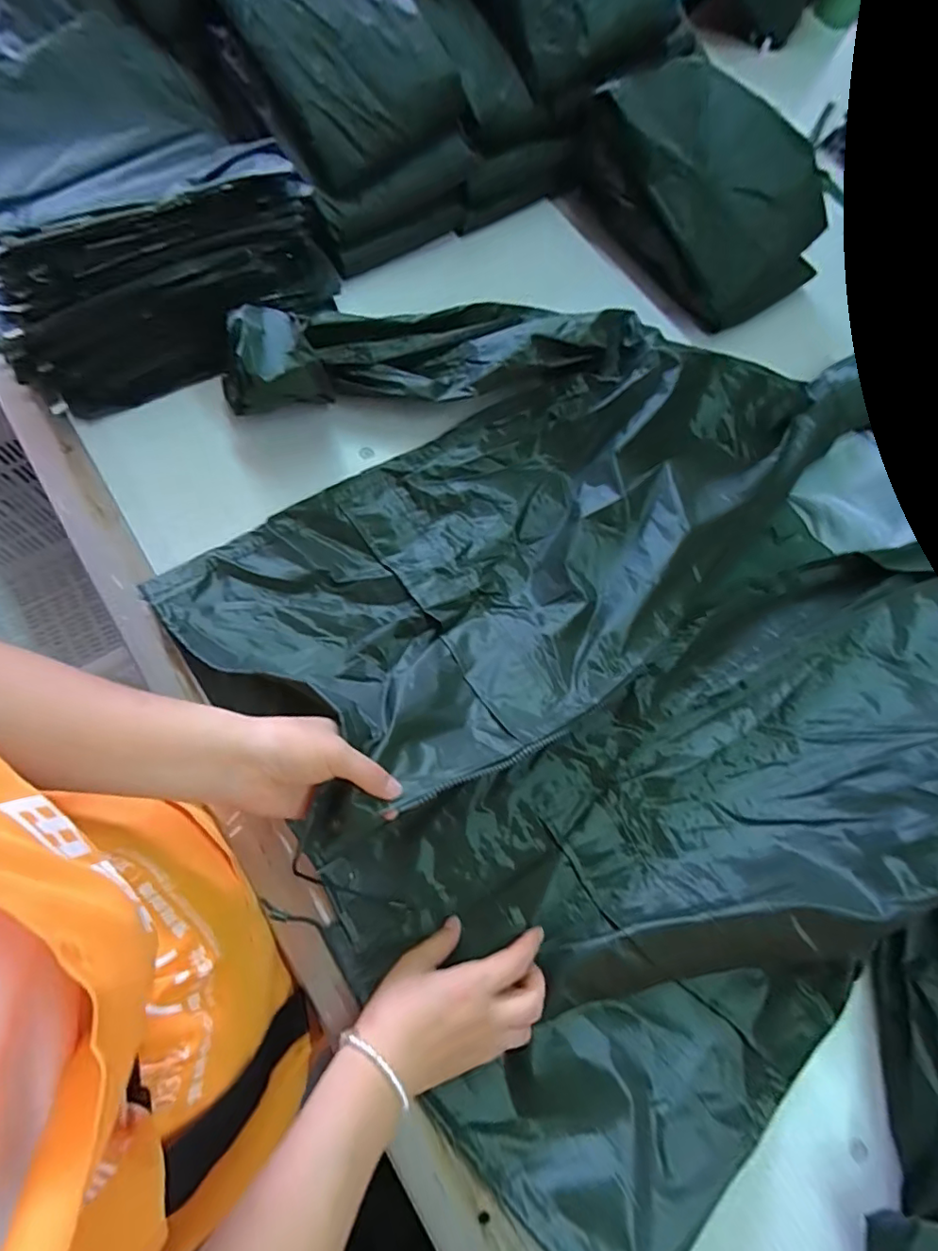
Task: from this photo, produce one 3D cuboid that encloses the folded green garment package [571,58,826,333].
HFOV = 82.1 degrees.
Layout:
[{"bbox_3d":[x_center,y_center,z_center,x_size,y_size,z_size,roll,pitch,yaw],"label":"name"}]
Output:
[{"bbox_3d":[0.314,-0.552,0.677,0.258,0.117,0.290,-27,77,-13],"label":"folded green garment package"}]

